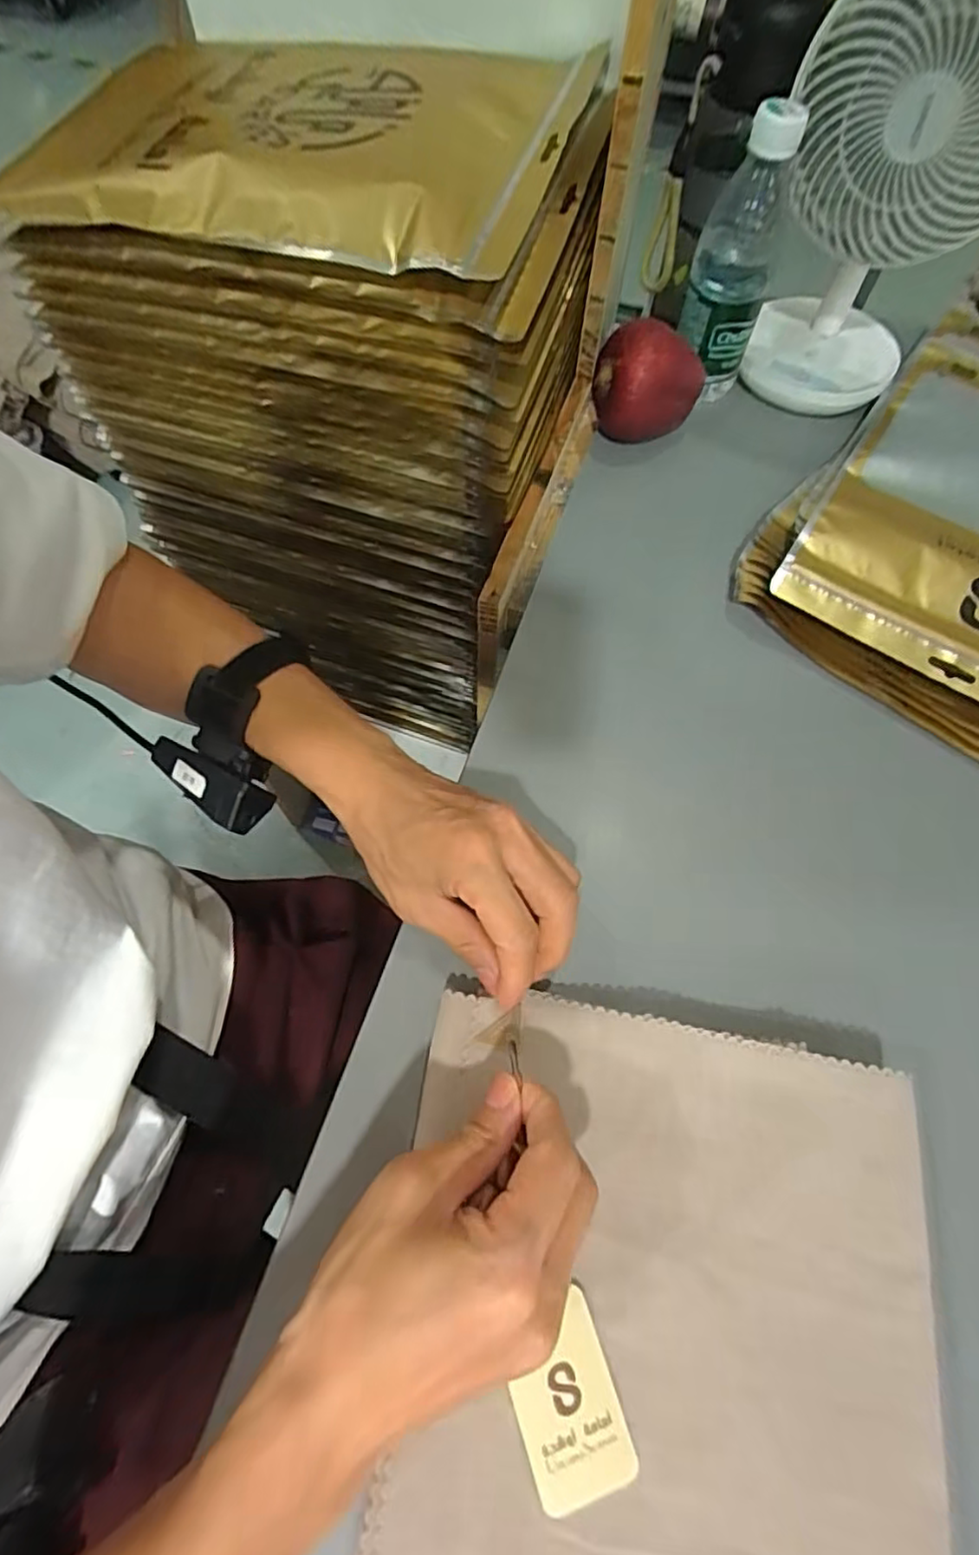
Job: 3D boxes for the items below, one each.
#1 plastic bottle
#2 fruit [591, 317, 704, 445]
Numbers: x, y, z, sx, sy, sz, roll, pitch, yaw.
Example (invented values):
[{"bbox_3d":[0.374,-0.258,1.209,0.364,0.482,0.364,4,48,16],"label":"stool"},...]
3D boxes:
[{"bbox_3d":[0.181,-0.380,0.472,0.060,0.167,0.057,15,65,6],"label":"plastic bottle"},{"bbox_3d":[0.121,-0.297,0.493,0.083,0.075,0.070,8,65,3],"label":"fruit"}]

